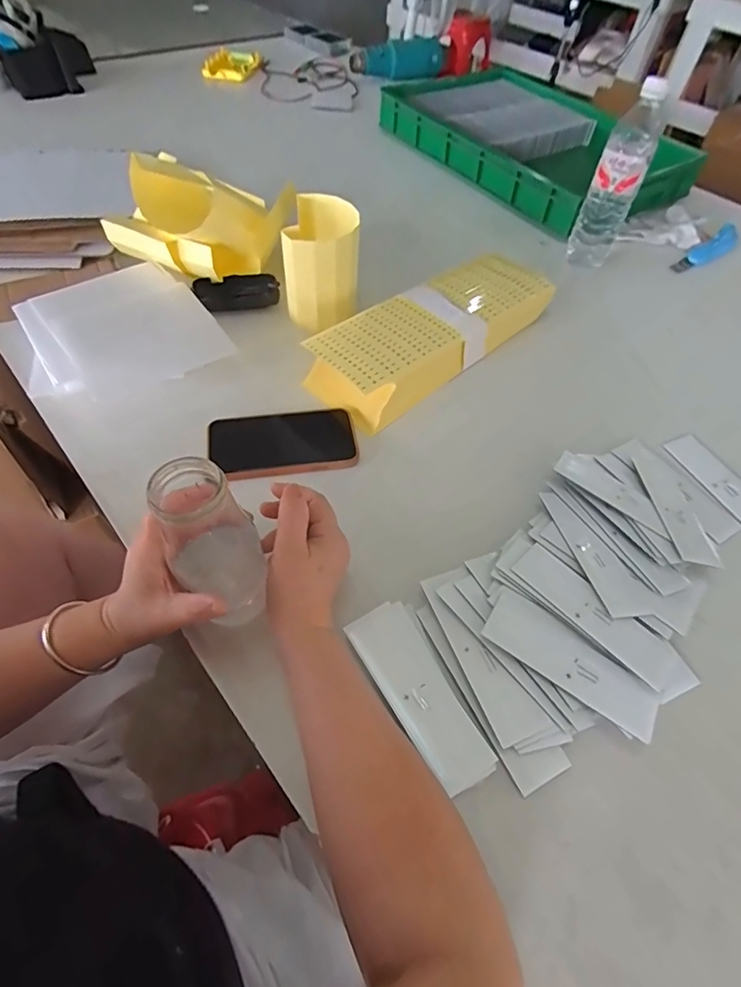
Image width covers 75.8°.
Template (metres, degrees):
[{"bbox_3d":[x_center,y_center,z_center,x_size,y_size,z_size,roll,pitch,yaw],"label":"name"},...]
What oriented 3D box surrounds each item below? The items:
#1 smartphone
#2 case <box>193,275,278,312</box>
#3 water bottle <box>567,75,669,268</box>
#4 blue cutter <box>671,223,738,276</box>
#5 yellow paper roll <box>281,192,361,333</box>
[{"bbox_3d":[-0.091,-0.052,0.499,0.151,0.011,0.080,-8,56,-9],"label":"smartphone"},{"bbox_3d":[-0.179,-0.270,0.642,0.109,0.031,0.042,-4,55,-6],"label":"case"},{"bbox_3d":[0.341,-0.433,0.664,0.061,0.213,0.060,24,57,12],"label":"water bottle"},{"bbox_3d":[0.560,-0.401,0.782,0.208,0.010,0.040,-35,65,-25],"label":"blue cutter"},{"bbox_3d":[-0.061,-0.295,0.599,0.088,0.108,0.112,1,55,-3],"label":"yellow paper roll"}]

